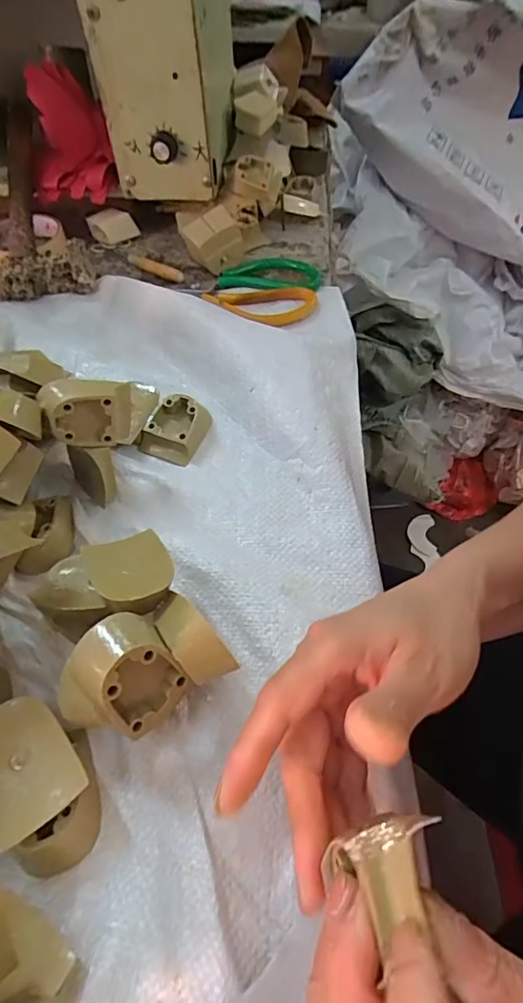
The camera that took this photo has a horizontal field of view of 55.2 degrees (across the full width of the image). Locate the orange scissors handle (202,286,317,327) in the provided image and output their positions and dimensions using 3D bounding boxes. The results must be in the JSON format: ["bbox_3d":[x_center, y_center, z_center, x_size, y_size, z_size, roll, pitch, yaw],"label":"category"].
[{"bbox_3d":[0.000,-0.182,0.469,0.105,0.012,0.058,-4,53,-3],"label":"orange scissors handle"}]

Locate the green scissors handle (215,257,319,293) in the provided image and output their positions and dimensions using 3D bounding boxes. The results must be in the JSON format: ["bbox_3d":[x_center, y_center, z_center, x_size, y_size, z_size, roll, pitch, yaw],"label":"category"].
[{"bbox_3d":[0.010,-0.229,0.501,0.097,0.007,0.054,7,54,5],"label":"green scissors handle"}]

